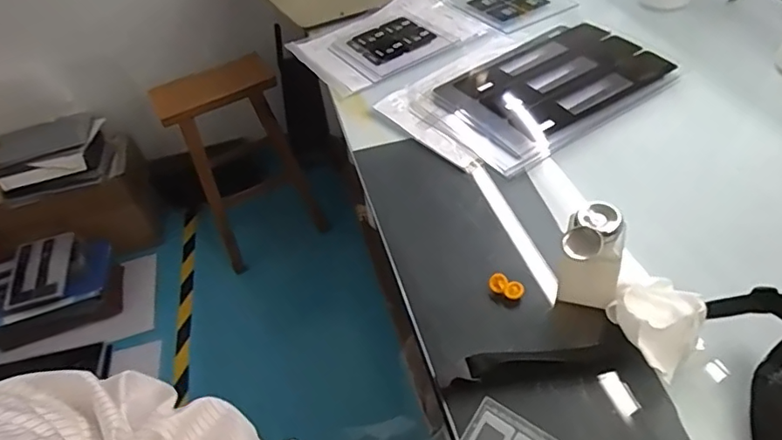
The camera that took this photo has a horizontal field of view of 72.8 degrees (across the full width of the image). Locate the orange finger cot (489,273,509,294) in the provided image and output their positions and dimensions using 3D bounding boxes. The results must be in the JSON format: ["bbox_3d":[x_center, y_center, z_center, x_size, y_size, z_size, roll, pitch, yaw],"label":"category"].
[{"bbox_3d":[0.113,0.067,0.561,0.019,0.022,0.009,30,23,18],"label":"orange finger cot"}]

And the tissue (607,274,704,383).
[{"bbox_3d":[0.241,0.090,0.471,0.063,0.040,0.084,-12,45,-2],"label":"tissue"}]

